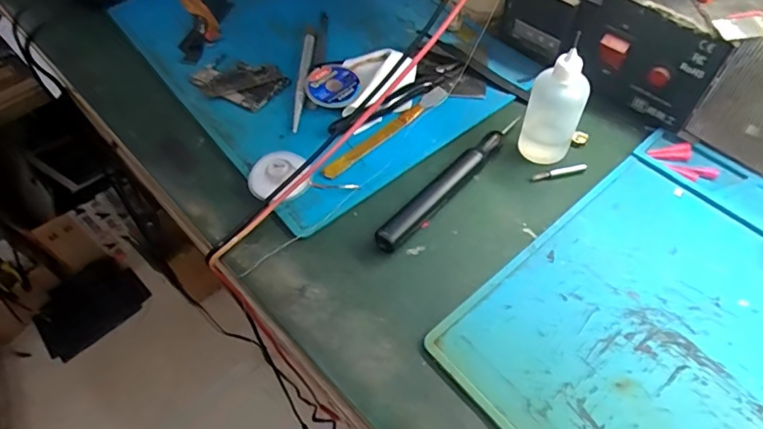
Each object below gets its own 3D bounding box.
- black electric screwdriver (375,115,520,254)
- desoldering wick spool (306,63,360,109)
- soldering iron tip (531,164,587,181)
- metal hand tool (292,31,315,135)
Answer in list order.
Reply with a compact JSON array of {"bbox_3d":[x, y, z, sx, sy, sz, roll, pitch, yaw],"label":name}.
[{"bbox_3d":[0.049,-0.024,0.341,0.015,0.016,0.142,36,65,25],"label":"black electric screwdriver"},{"bbox_3d":[-0.039,-0.102,0.395,0.040,0.013,0.038,-2,55,3],"label":"desoldering wick spool"},{"bbox_3d":[0.124,-0.029,0.347,0.040,0.005,0.006,-14,56,-5],"label":"soldering iron tip"},{"bbox_3d":[-0.064,-0.110,0.405,0.009,0.010,0.108,0,55,4],"label":"metal hand tool"}]

